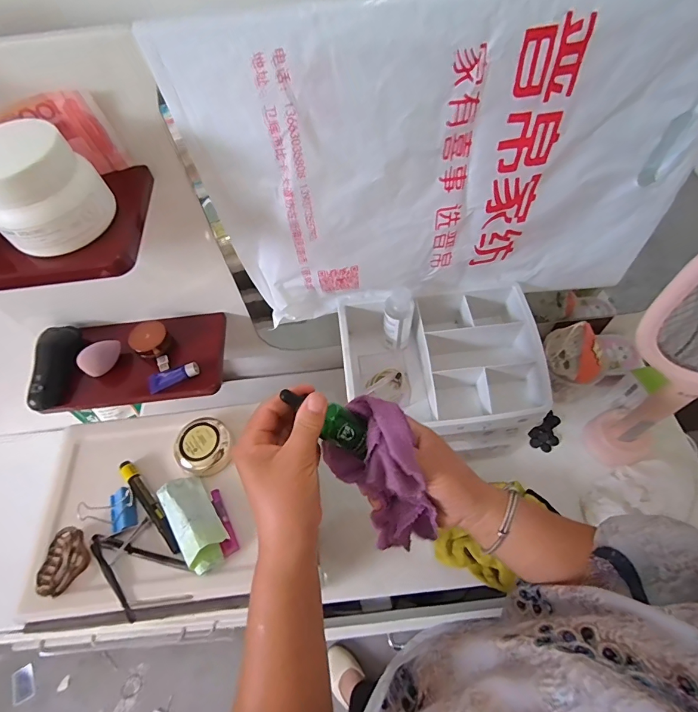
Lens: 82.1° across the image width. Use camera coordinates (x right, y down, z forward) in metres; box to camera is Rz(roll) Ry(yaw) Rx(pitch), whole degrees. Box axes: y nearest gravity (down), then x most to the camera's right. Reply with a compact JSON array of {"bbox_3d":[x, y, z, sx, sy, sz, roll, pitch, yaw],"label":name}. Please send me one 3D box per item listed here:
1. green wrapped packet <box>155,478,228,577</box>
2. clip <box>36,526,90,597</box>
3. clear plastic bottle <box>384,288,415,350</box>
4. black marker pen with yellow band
[{"bbox_3d":[-0.181,0.190,0.467,0.053,0.039,0.114,-35,63,-17],"label":"green wrapped packet"},{"bbox_3d":[-0.323,0.234,0.457,0.042,0.022,0.066,10,60,10],"label":"clip"},{"bbox_3d":[0.072,-0.051,0.586,0.038,0.105,0.038,-2,58,3],"label":"clear plastic bottle"},{"bbox_3d":[-0.241,0.180,0.487,0.141,0.019,0.018,39,68,24],"label":"black marker pen with yellow band"}]

